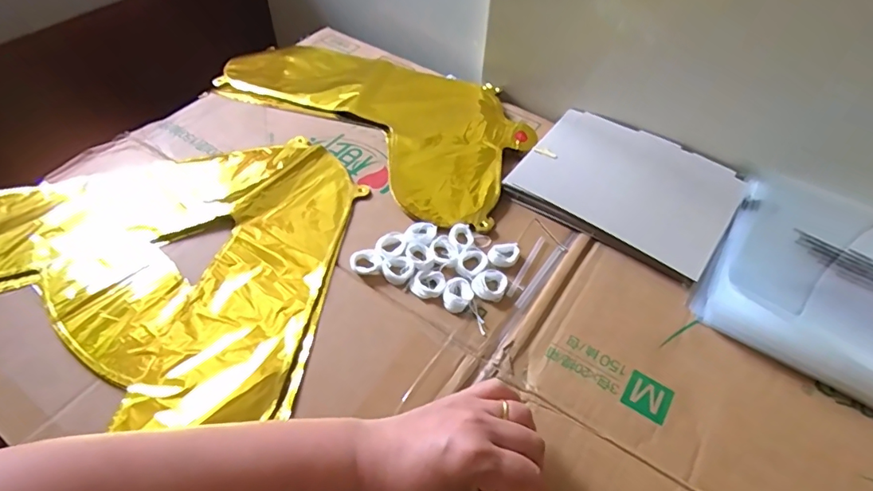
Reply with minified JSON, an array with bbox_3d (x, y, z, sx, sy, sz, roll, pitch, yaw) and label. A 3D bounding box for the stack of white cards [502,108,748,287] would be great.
[{"bbox_3d":[0.199,-0.067,0.533,0.205,0.010,0.165,28,56,20],"label":"stack of white cards"}]

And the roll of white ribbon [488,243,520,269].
[{"bbox_3d":[0.063,0.008,0.472,0.026,0.007,0.030,18,53,13],"label":"roll of white ribbon"}]

